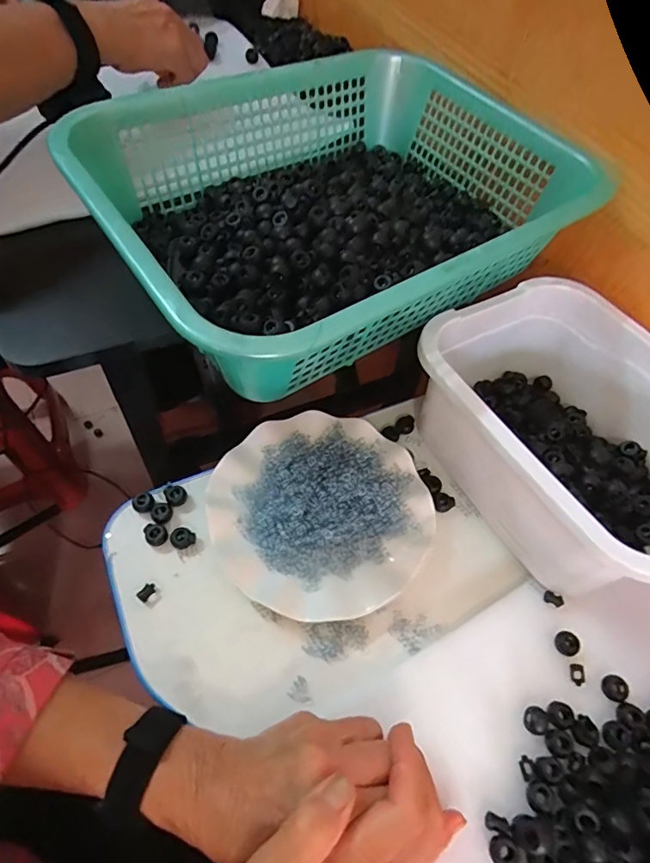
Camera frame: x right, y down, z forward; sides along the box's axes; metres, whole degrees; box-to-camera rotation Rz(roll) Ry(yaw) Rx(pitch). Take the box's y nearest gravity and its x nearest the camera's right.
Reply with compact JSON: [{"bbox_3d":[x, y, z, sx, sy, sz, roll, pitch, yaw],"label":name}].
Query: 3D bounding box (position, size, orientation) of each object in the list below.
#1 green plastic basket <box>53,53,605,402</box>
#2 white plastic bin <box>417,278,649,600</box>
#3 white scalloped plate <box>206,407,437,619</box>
[{"bbox_3d":[0.012,-0.202,0.417,0.389,0.111,0.301,-30,65,-22],"label":"green plastic basket"},{"bbox_3d":[0.204,0.001,0.414,0.192,0.114,0.249,-25,63,-17],"label":"white plastic bin"},{"bbox_3d":[-0.003,0.063,0.414,0.179,0.027,0.179,11,57,1],"label":"white scalloped plate"}]

